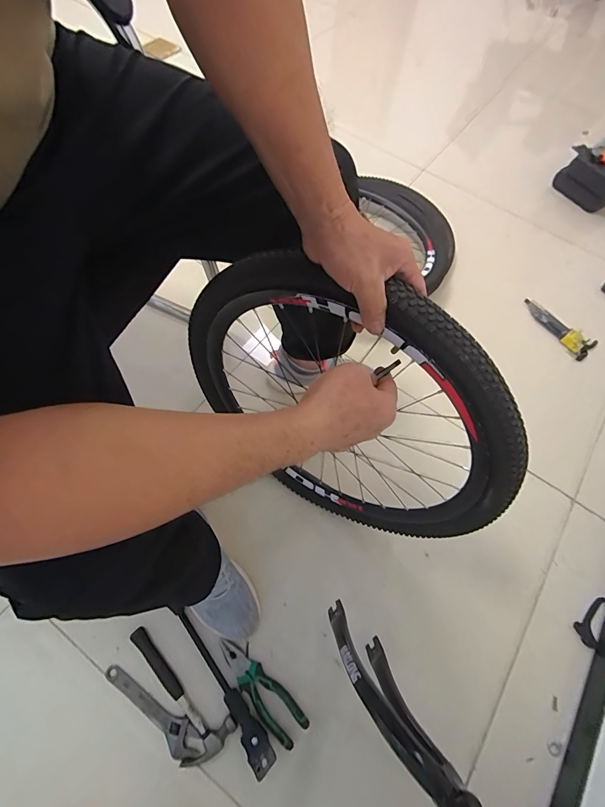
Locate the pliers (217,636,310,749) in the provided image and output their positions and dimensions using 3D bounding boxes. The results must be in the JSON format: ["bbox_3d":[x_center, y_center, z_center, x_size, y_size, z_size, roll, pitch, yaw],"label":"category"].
[{"bbox_3d":[-0.070,0.471,0.634,0.051,0.014,0.183,-40,74,-20],"label":"pliers"}]

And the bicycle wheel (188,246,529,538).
[{"bbox_3d":[0.042,0.025,0.574,0.498,0.478,0.152,31,70,11],"label":"bicycle wheel"}]

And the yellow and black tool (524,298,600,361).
[{"bbox_3d":[0.688,-0.210,1.027,0.080,0.044,0.210,-29,70,-16],"label":"yellow and black tool"}]

